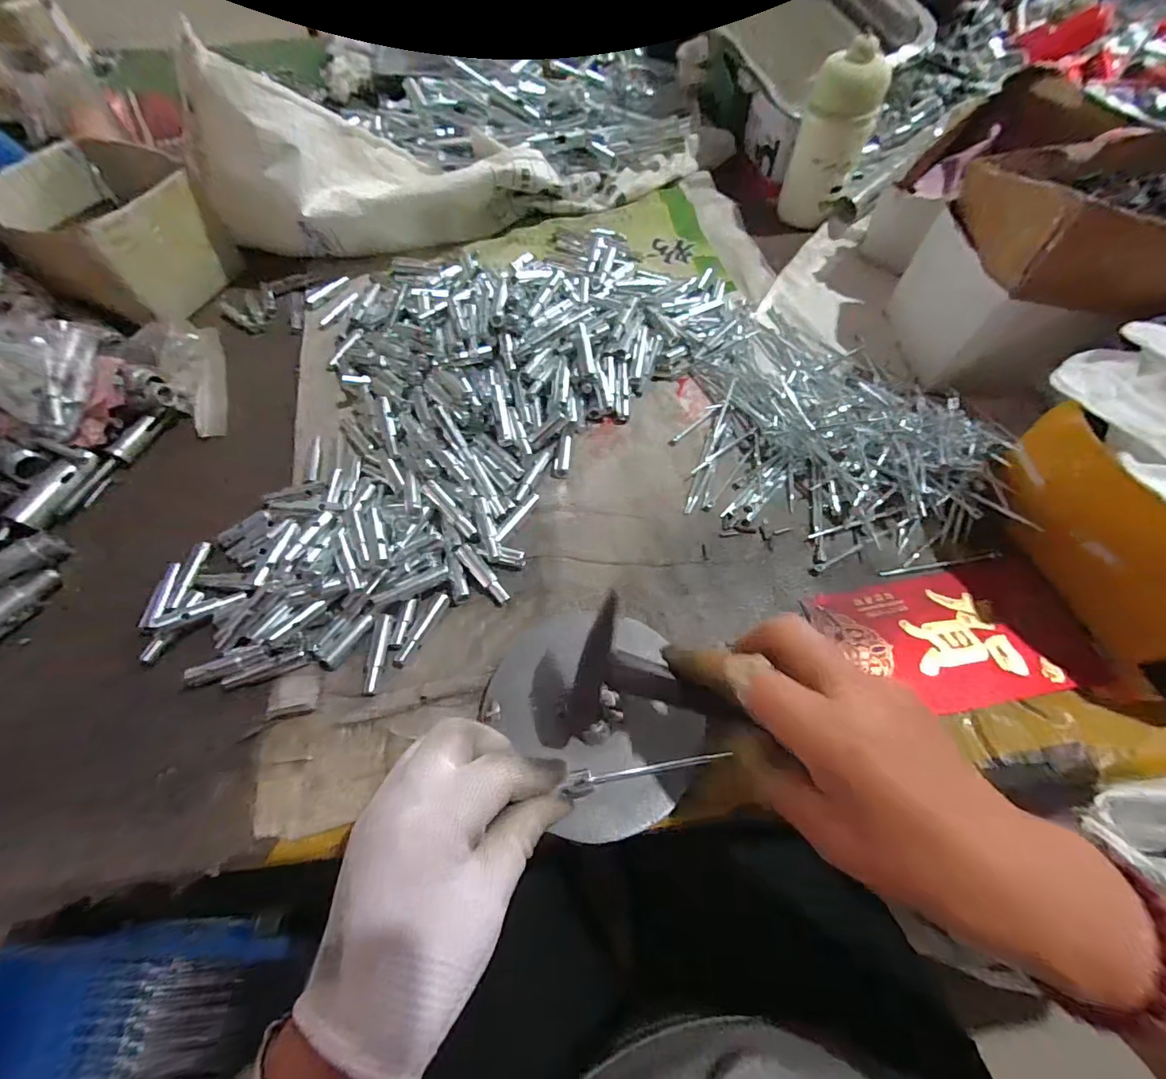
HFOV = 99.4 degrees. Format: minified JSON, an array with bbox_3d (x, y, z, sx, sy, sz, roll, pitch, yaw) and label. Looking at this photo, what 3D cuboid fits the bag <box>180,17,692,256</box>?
[{"bbox_3d":[-0.116,-0.400,0.494,0.529,0.149,0.114,-16,62,-8],"label":"bag"}]

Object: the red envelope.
[{"bbox_3d":[0.241,0.062,0.321,0.160,0.010,0.087,-9,61,-4],"label":"red envelope"}]

